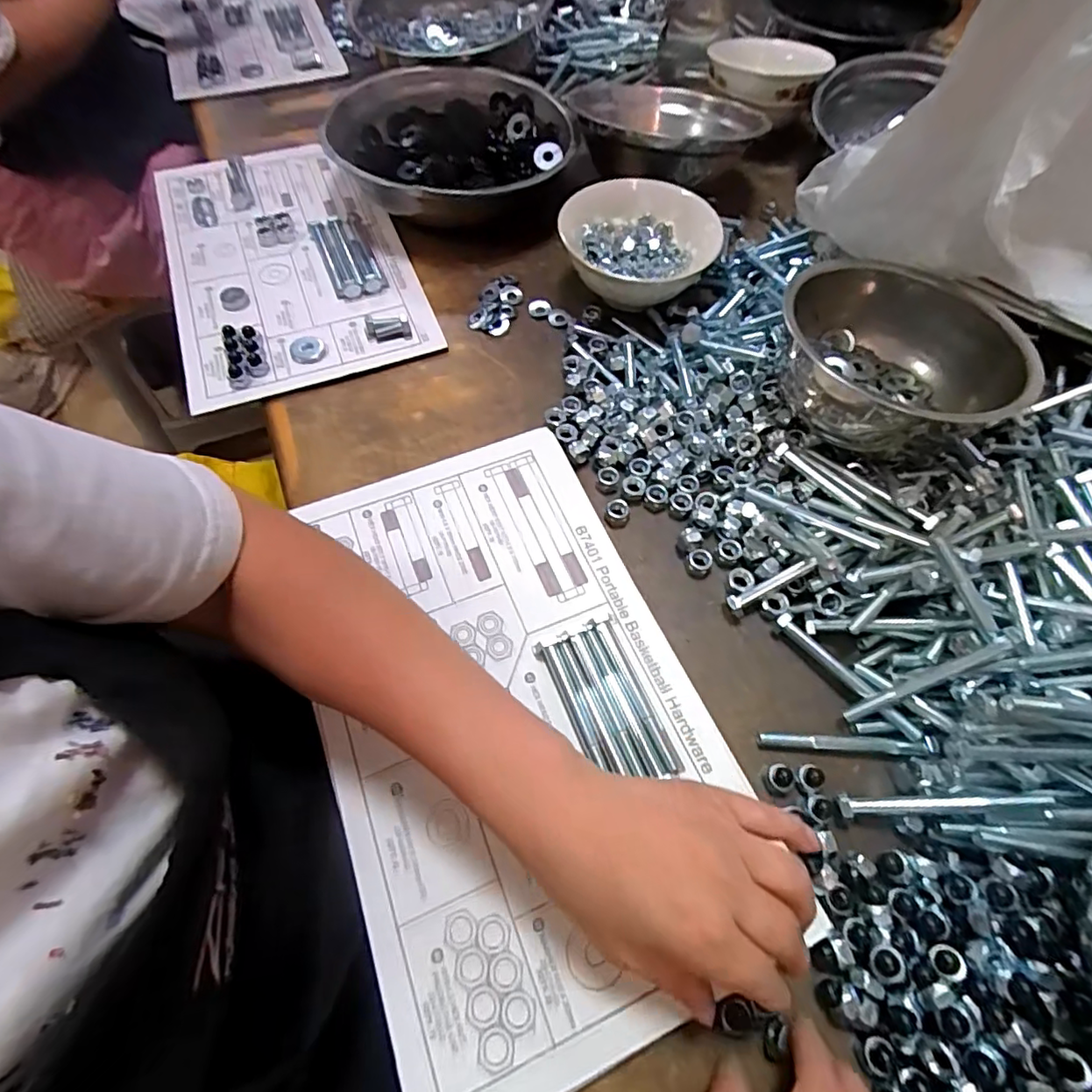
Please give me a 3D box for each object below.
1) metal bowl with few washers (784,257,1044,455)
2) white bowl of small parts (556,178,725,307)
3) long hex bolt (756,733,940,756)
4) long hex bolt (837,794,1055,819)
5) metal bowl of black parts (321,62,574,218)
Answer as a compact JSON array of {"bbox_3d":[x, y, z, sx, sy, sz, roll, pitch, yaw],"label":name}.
[{"bbox_3d":[0.251,-0.133,0.430,0.152,0.083,0.159,9,62,5],"label":"metal bowl with few washers"},{"bbox_3d":[0.086,-0.275,0.537,0.126,0.060,0.135,0,61,0],"label":"white bowl of small parts"},{"bbox_3d":[0.188,0.124,0.360,0.106,0.012,0.010,2,61,1],"label":"long hex bolt"},{"bbox_3d":[0.222,0.145,0.323,0.105,0.007,0.011,-10,59,17],"label":"long hex bolt"},{"bbox_3d":[-0.094,-0.417,0.603,0.227,0.062,0.229,0,61,0],"label":"metal bowl of black parts"}]

